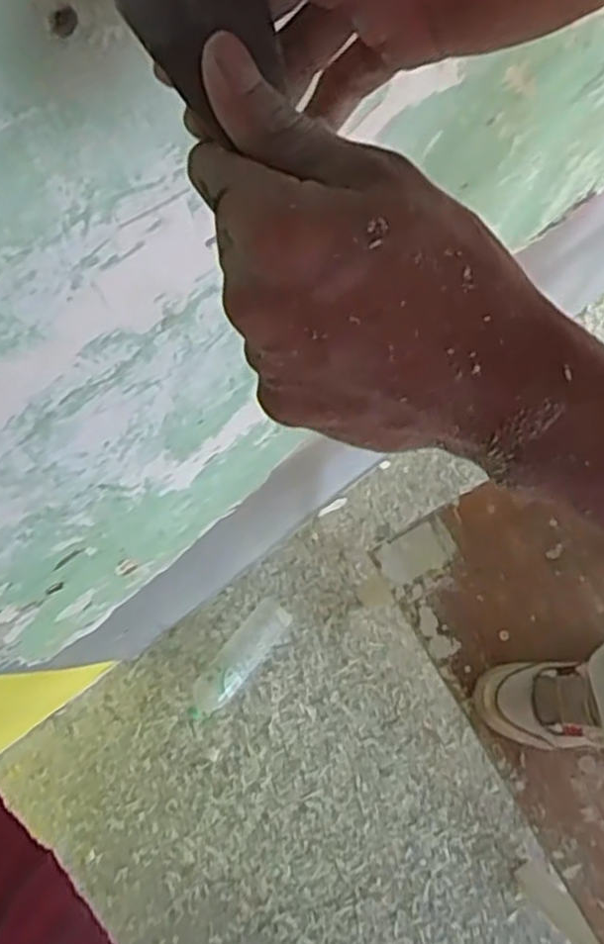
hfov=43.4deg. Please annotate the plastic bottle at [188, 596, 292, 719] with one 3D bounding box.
[{"bbox_3d":[-0.155,0.450,1.801,0.093,0.079,0.336,38,80,7],"label":"plastic bottle"}]

